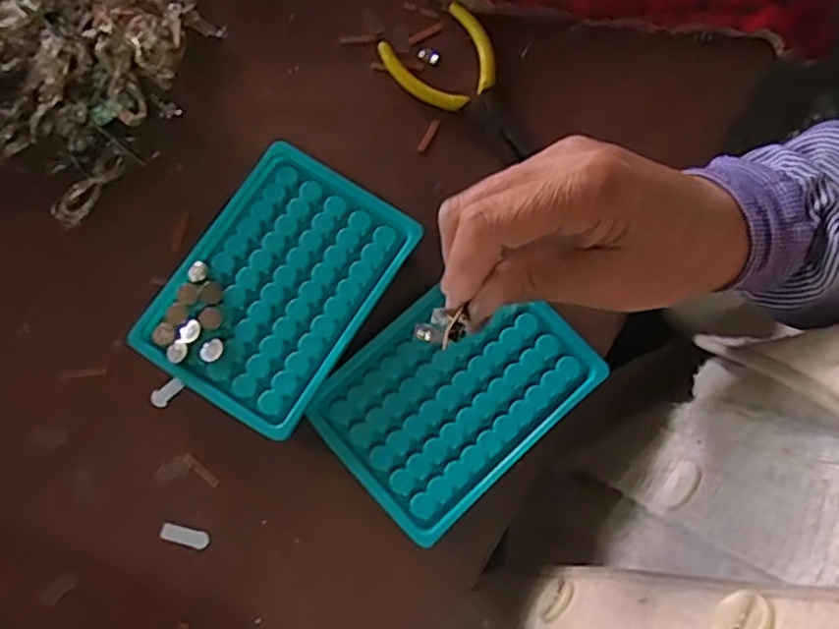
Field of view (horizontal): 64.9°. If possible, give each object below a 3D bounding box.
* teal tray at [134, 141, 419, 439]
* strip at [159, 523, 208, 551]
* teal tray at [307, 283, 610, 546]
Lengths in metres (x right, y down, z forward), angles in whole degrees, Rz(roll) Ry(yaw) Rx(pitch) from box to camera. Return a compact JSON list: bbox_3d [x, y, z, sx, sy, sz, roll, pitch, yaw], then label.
[{"bbox_3d":[-0.074,-0.015,0.350,0.097,0.026,0.132,31,78,7],"label":"teal tray"},{"bbox_3d":[-0.117,0.110,0.328,0.024,0.004,0.008,15,76,3],"label":"strip"},{"bbox_3d":[0.020,0.039,0.345,0.131,0.008,0.097,-41,80,-10],"label":"teal tray"}]

